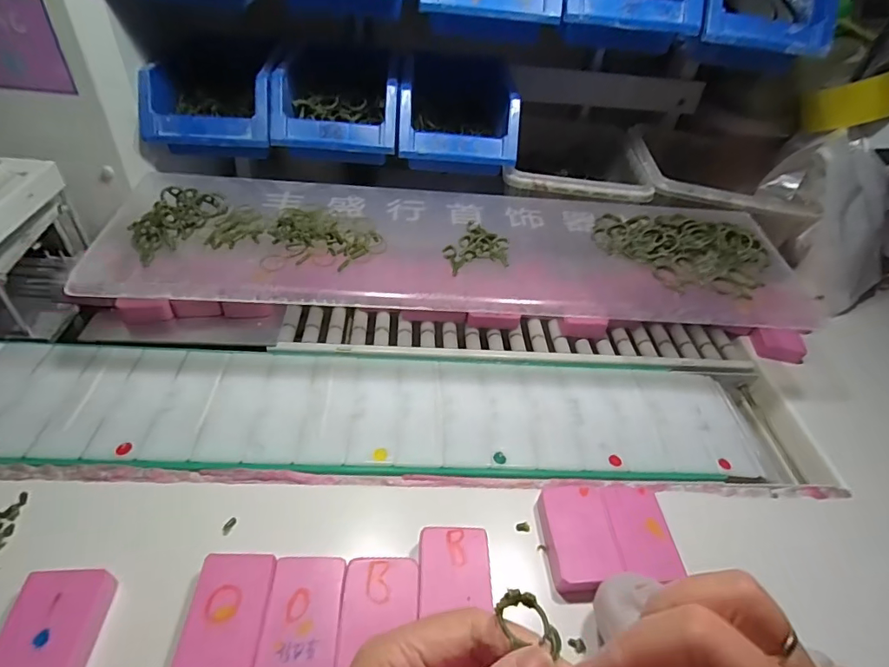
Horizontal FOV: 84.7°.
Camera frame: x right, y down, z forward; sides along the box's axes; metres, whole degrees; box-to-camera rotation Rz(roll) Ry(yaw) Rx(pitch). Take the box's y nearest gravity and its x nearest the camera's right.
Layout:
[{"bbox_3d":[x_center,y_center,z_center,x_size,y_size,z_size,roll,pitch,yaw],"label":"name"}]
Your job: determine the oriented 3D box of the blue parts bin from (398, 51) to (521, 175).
[{"bbox_3d":[0.015,-0.242,0.553,0.124,0.102,0.163,4,43,-3],"label":"blue parts bin"}]

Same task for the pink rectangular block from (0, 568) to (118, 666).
[{"bbox_3d":[-0.221,0.172,0.272,0.047,0.022,0.070,2,43,-6],"label":"pink rectangular block"}]

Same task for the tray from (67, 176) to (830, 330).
[{"bbox_3d":[0.026,-0.082,0.445,0.620,0.043,0.186,2,43,-5],"label":"tray"}]

